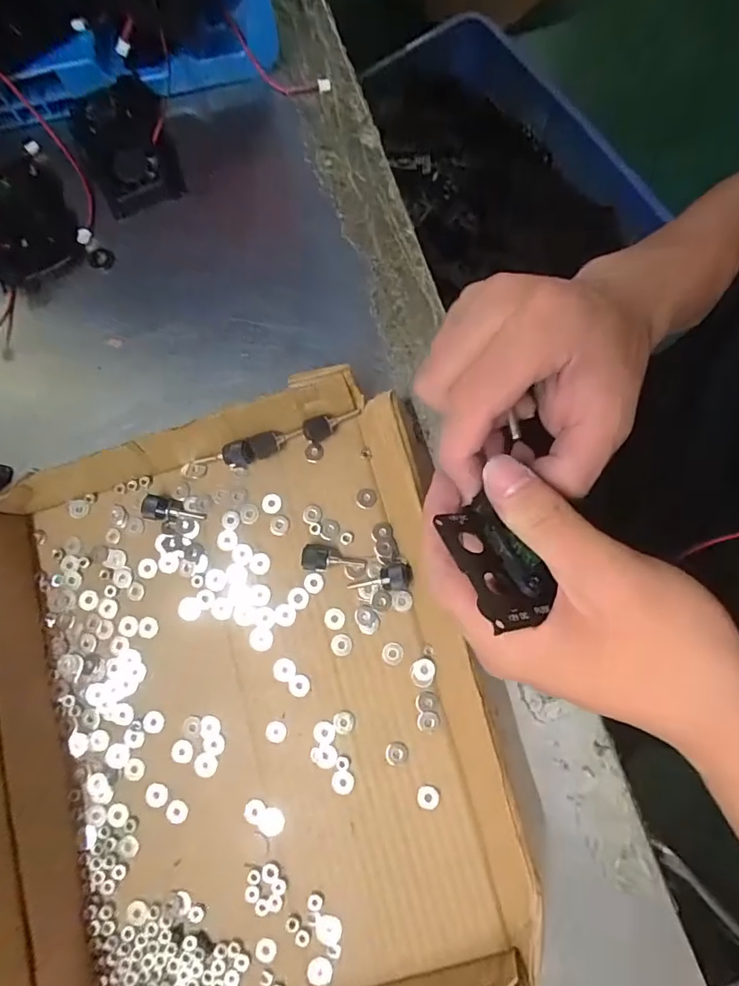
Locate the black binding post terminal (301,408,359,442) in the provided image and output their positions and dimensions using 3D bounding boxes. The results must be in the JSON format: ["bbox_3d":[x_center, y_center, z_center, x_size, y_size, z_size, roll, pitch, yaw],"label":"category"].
[{"bbox_3d":[-0.023,-0.042,0.314,0.035,0.010,0.013,-15,80,1],"label":"black binding post terminal"}]

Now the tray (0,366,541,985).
[{"bbox_3d":[-0.068,0.112,0.278,0.260,0.043,0.324,-15,80,1],"label":"tray"}]

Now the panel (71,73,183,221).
[{"bbox_3d":[-0.169,-0.241,0.359,0.061,0.023,0.092,-20,78,-5],"label":"panel"}]

